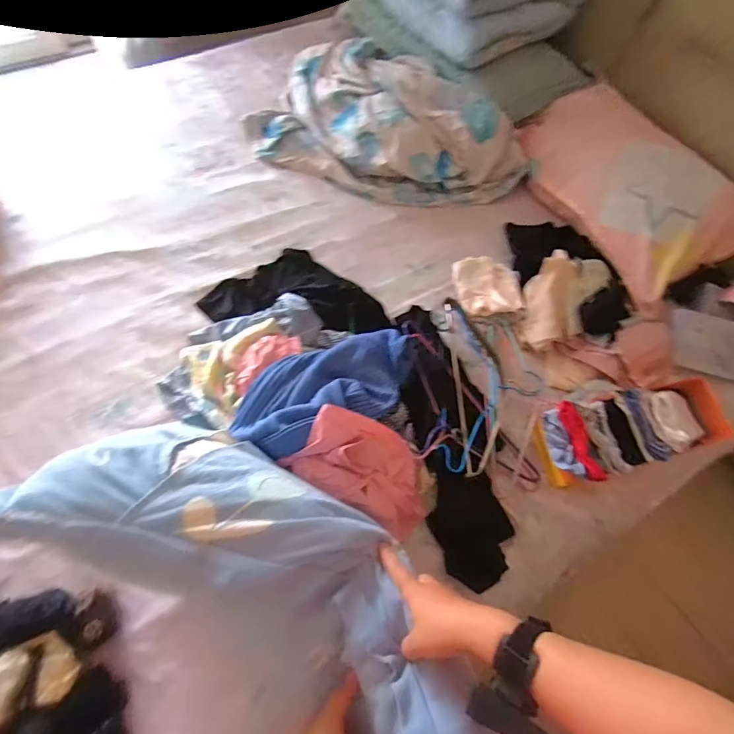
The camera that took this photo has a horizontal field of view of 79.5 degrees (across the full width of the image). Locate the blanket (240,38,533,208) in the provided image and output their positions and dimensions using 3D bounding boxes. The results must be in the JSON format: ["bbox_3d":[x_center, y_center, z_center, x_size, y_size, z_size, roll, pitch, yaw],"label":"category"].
[{"bbox_3d":[0.068,-0.704,1.261,0.770,0.202,0.407,22,65,7],"label":"blanket"}]

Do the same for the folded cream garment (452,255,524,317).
[{"bbox_3d":[0.299,-0.201,1.082,0.148,0.033,0.160,-4,64,-6],"label":"folded cream garment"}]

